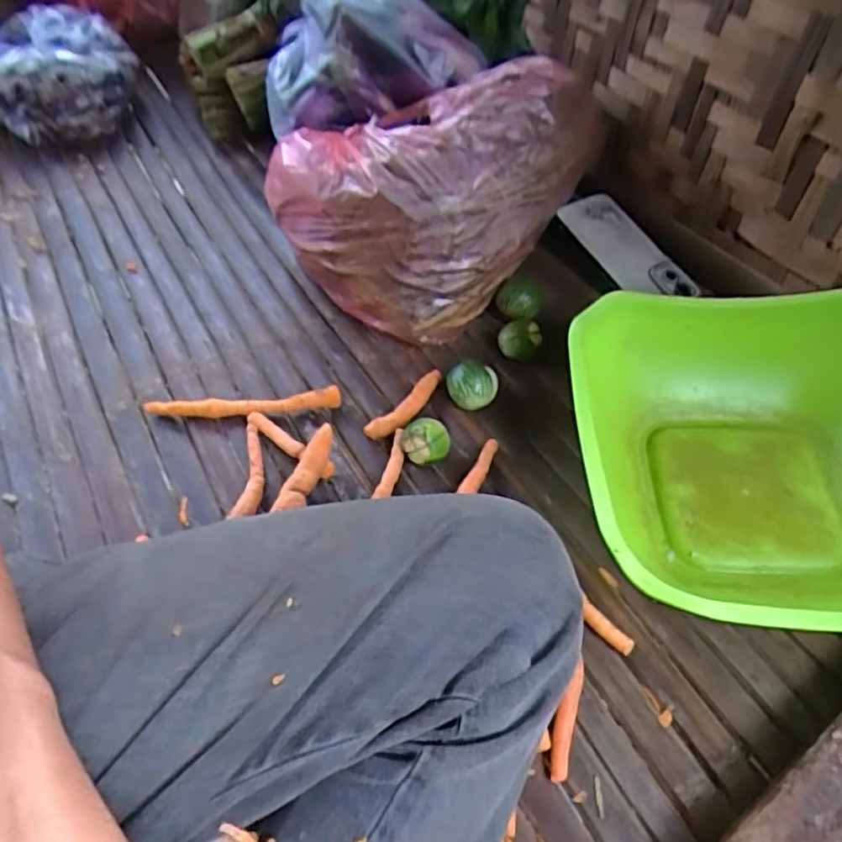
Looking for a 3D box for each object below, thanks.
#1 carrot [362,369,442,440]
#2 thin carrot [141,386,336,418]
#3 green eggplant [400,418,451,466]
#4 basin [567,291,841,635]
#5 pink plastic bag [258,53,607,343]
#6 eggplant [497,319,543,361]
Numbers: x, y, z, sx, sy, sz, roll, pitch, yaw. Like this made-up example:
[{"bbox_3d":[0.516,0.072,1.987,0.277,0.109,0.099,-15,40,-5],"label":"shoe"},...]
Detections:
[{"bbox_3d":[-0.011,-0.015,0.597,0.030,0.019,0.086,34,58,28],"label":"carrot"},{"bbox_3d":[-0.163,-0.014,0.594,0.178,0.021,0.019,-4,48,-1],"label":"thin carrot"},{"bbox_3d":[0.004,0.018,0.552,0.040,0.038,0.035,1,49,3],"label":"green eggplant"},{"bbox_3d":[0.260,0.030,0.486,0.283,0.092,0.275,1,49,3],"label":"basin"},{"bbox_3d":[0.019,-0.227,0.659,0.282,0.183,0.210,-27,53,-20],"label":"pink plastic bag"},{"bbox_3d":[0.095,-0.081,0.636,0.041,0.034,0.036,0,48,2],"label":"eggplant"}]

